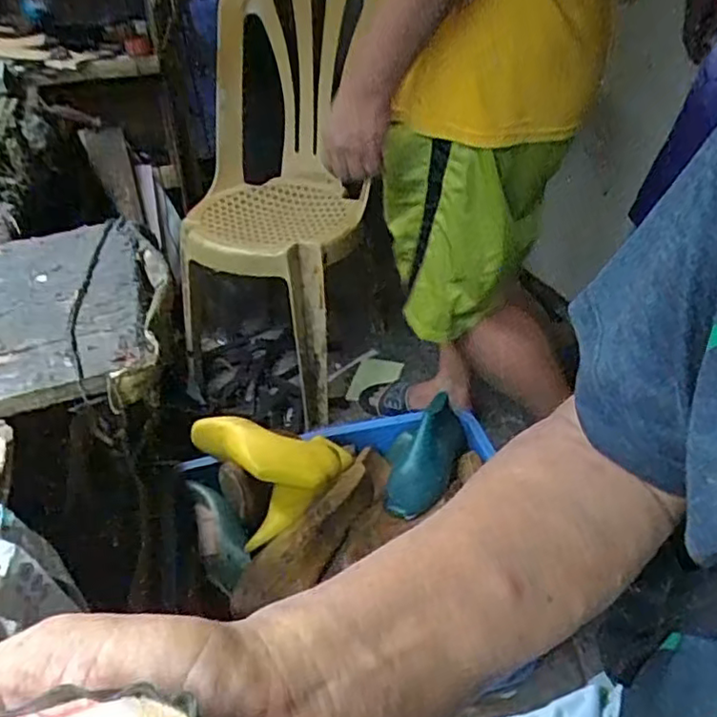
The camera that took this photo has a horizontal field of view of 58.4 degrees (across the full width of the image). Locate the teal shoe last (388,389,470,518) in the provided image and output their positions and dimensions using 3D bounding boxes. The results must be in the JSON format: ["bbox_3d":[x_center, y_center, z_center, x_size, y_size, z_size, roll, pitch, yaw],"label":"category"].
[{"bbox_3d":[0.104,0.144,0.941,0.072,0.104,0.205,15,39,20],"label":"teal shoe last"}]

